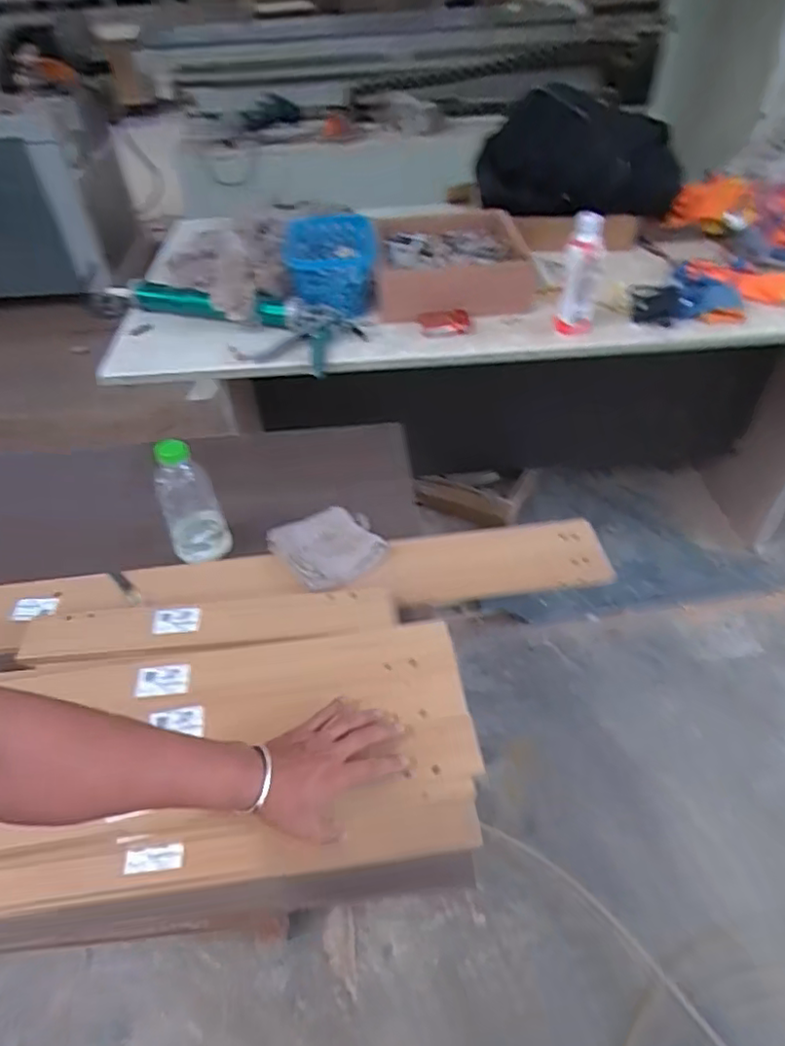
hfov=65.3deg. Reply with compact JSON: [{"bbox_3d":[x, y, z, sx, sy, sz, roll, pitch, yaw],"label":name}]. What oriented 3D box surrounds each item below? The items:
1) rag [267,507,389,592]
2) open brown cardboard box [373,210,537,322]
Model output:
[{"bbox_3d":[-0.101,0.033,1.001,0.157,0.032,0.172,-32,53,-24],"label":"rag"},{"bbox_3d":[0.121,-0.540,1.292,0.307,0.122,0.314,-4,47,-1],"label":"open brown cardboard box"}]

